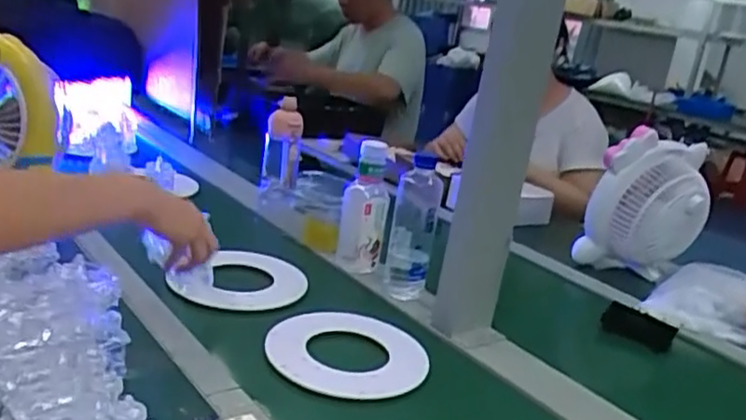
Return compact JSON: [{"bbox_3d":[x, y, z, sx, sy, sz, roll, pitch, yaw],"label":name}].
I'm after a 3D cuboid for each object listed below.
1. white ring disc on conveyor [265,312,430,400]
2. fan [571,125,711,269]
[{"bbox_3d":[-0.031,0.173,0.849,0.191,0.017,0.201,10,23,-4],"label":"white ring disc on conveyor"},{"bbox_3d":[0.478,0.002,1.192,0.204,0.244,0.111,3,19,-22],"label":"fan"}]

